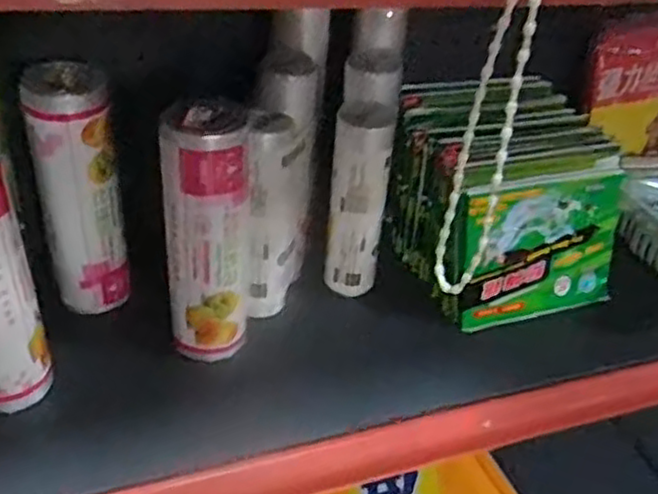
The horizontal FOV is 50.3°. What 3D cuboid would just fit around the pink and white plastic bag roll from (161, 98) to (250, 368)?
[{"bbox_3d":[-0.088,-0.007,0.512,0.058,0.201,0.048,-1,39,-10],"label":"pink and white plastic bag roll"}]

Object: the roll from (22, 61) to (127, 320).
[{"bbox_3d":[-0.196,-0.042,0.553,0.053,0.195,0.061,-7,40,-18],"label":"roll"}]

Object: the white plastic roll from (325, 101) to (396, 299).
[{"bbox_3d":[0.024,-0.036,0.594,0.047,0.176,0.036,9,38,2],"label":"white plastic roll"}]

